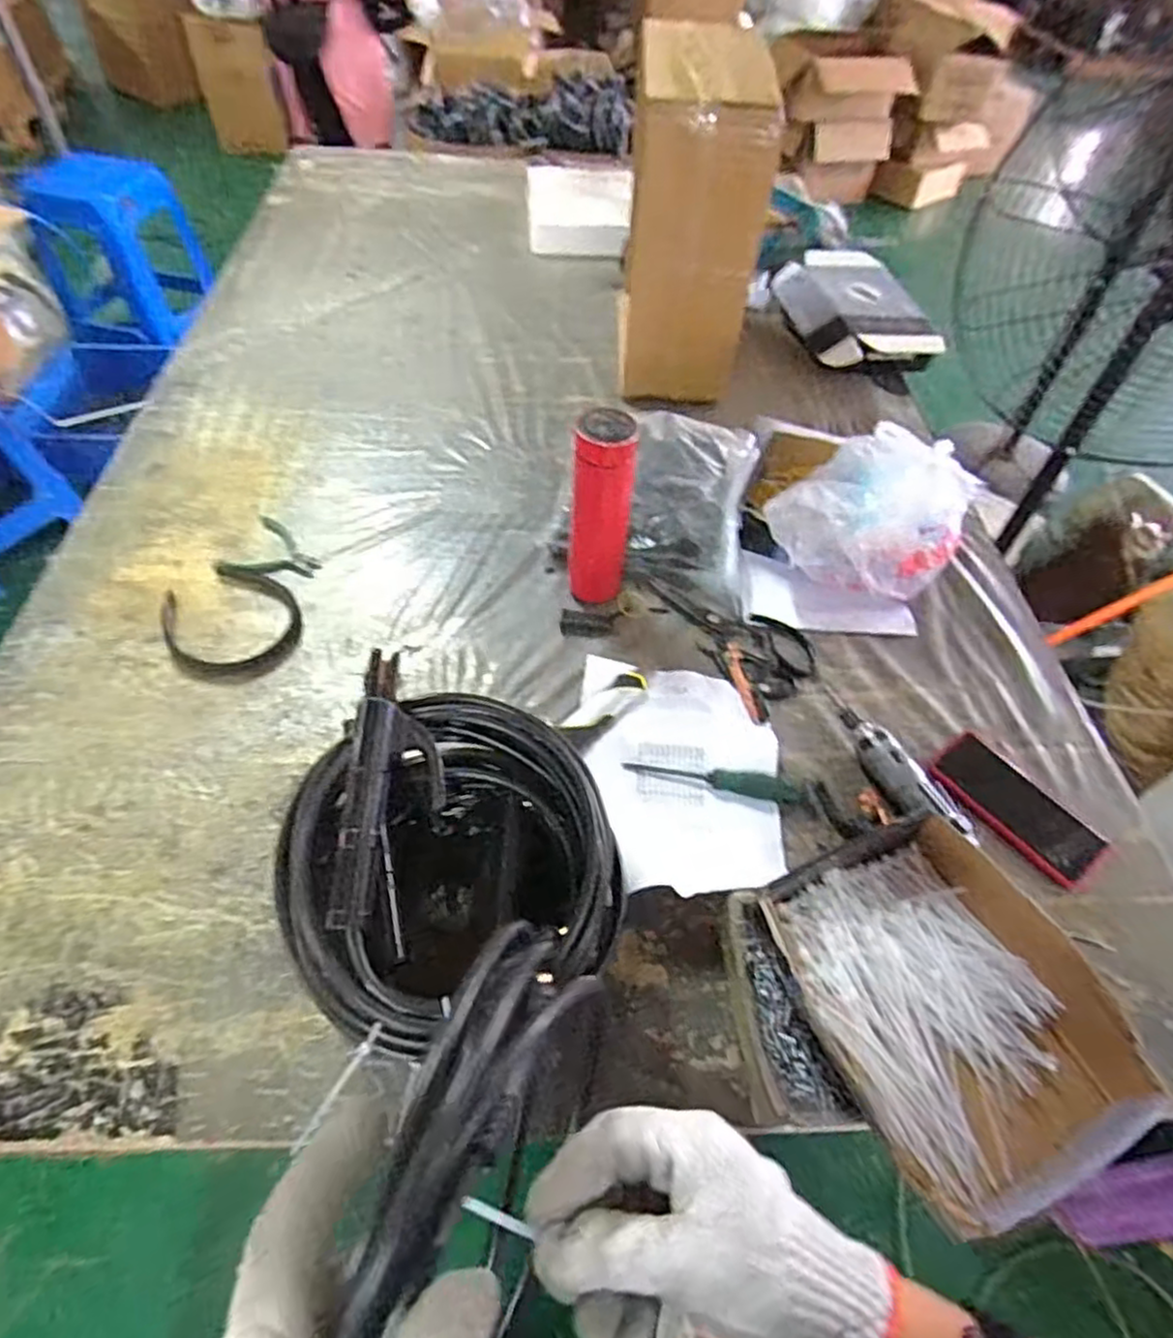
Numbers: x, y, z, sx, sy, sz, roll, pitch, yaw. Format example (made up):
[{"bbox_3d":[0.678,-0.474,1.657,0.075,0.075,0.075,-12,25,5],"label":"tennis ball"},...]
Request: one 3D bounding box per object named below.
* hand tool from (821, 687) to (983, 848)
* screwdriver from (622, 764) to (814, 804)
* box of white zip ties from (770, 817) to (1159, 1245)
[{"bbox_3d":[0.310,0.104,0.746,0.046,0.041,0.209,-31,61,-24],"label":"hand tool"},{"bbox_3d":[0.132,0.112,0.735,0.182,0.031,0.025,13,54,6],"label":"screwdriver"},{"bbox_3d":[0.269,0.251,0.549,0.208,0.055,0.253,-21,57,-18],"label":"box of white zip ties"}]

